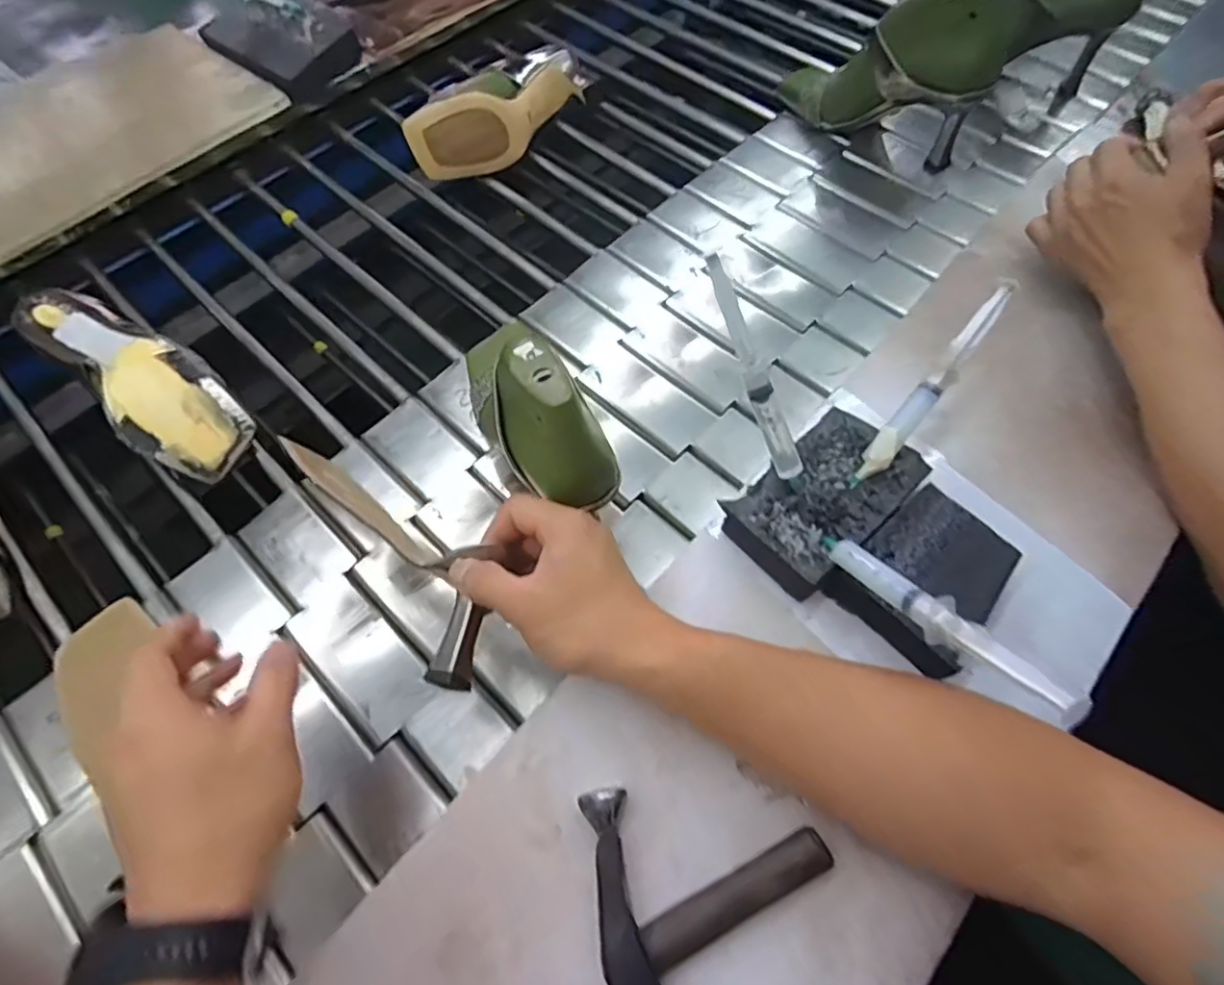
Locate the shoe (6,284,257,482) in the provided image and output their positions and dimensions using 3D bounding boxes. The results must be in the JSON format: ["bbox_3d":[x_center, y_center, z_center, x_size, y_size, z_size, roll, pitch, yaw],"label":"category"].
[{"bbox_3d":[-0.415,-0.102,0.543,0.225,0.066,0.082,36,68,18],"label":"shoe"}]

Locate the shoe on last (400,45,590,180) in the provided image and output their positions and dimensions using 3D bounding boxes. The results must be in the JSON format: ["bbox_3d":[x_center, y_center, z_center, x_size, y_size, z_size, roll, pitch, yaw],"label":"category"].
[{"bbox_3d":[-0.125,-0.431,0.701,0.230,0.083,0.096,-39,68,-18],"label":"shoe on last"}]

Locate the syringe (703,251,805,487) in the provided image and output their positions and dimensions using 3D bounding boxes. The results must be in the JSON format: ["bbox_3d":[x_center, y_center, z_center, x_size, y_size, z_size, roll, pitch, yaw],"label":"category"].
[{"bbox_3d":[0.093,-0.067,0.385,0.019,0.163,0.016,-34,23,-16],"label":"syringe"}]

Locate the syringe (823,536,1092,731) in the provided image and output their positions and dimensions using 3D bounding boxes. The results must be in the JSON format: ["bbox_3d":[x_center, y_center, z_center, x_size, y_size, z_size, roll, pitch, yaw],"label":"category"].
[{"bbox_3d":[0.170,0.064,0.332,0.015,0.019,0.165,-23,28,-11],"label":"syringe"}]

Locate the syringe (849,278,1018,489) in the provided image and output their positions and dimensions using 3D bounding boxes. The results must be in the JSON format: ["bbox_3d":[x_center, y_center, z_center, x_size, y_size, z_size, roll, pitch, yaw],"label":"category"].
[{"bbox_3d":[0.218,-0.073,0.417,0.018,0.015,0.167,38,92,18],"label":"syringe"}]

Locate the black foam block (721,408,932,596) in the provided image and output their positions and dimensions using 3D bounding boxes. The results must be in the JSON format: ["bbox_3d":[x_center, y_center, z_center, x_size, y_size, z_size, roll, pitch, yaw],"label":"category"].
[{"bbox_3d":[0.147,0.005,0.430,0.131,0.032,0.078,-37,68,-17],"label":"black foam block"}]

